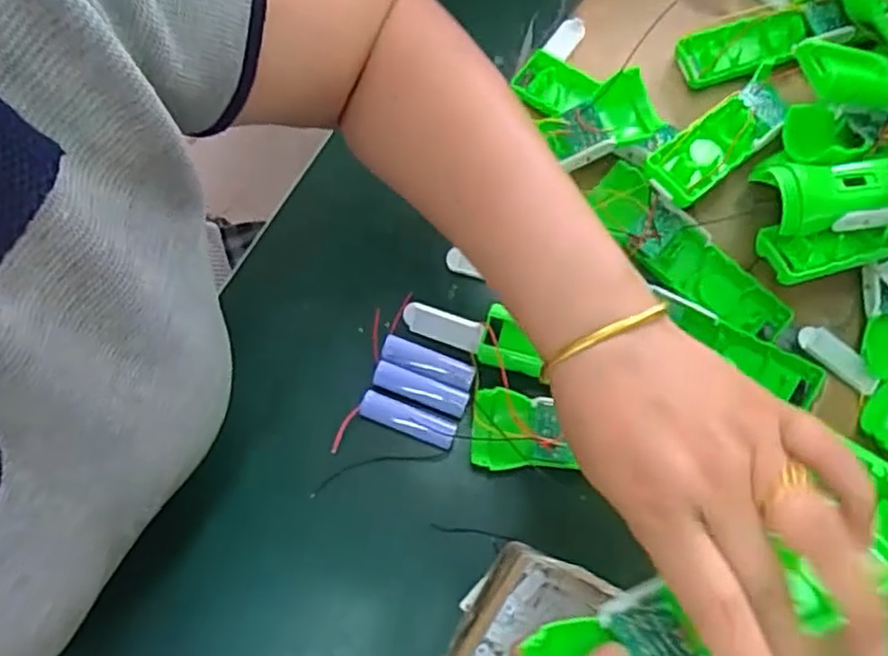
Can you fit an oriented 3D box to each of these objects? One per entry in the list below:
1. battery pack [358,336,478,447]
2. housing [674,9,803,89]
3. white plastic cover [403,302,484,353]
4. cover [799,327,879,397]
[{"bbox_3d":[-0.017,0.043,0.477,0.064,0.014,0.058,20,74,7],"label":"battery pack"},{"bbox_3d":[0.227,-0.213,0.542,0.093,0.026,0.042,-11,73,-3],"label":"housing"},{"bbox_3d":[-0.002,-0.001,0.485,0.056,0.013,0.019,19,74,7],"label":"white plastic cover"},{"bbox_3d":[0.268,0.021,0.479,0.058,0.007,0.020,39,77,12],"label":"cover"}]

